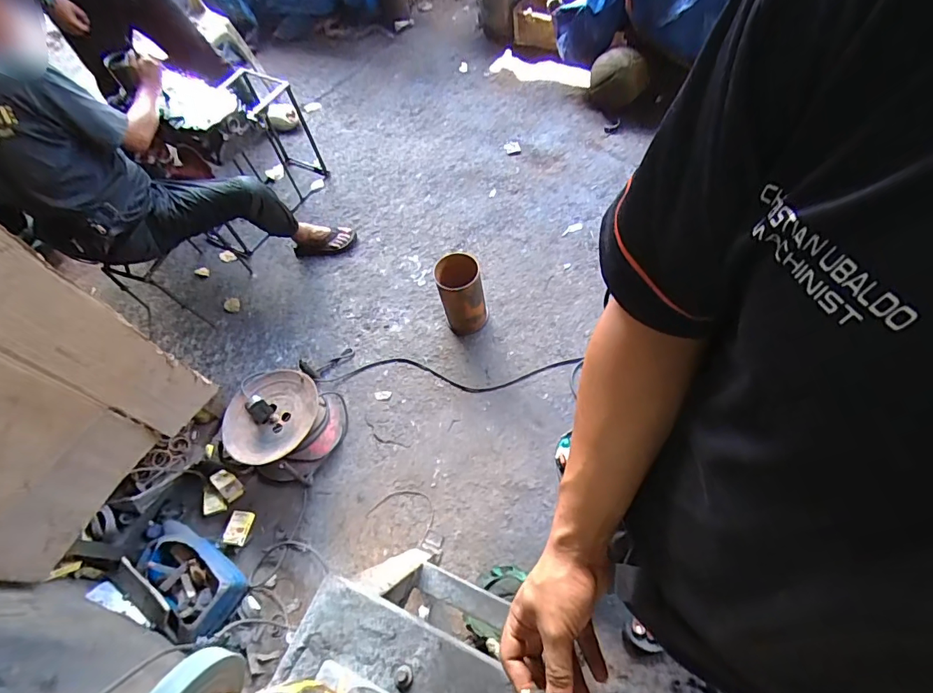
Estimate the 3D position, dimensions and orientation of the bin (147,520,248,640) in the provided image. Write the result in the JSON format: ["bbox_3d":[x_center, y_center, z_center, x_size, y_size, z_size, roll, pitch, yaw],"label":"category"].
[{"bbox_3d":[-0.747,0.619,1.263,0.312,0.095,0.163,27,70,21],"label":"bin"}]

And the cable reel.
[{"bbox_3d":[-0.540,0.231,1.403,0.290,0.217,0.308,1,63,10],"label":"cable reel"}]

